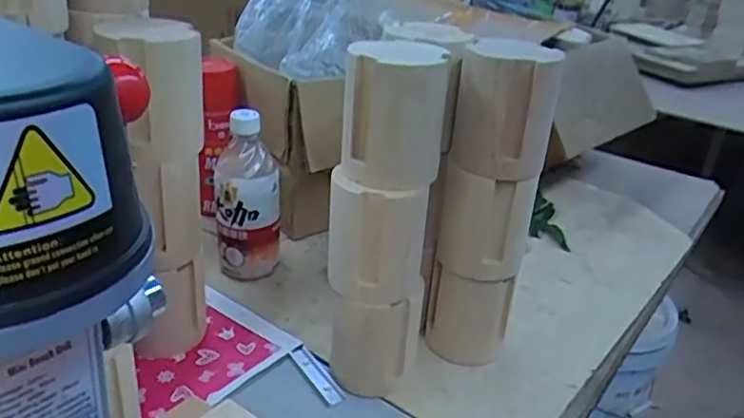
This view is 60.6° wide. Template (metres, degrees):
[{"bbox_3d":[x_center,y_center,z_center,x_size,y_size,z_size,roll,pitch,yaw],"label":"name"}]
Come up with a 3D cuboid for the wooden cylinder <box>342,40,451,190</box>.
[{"bbox_3d":[0.017,-0.074,0.489,0.078,0.098,0.064,6,27,0],"label":"wooden cylinder"}]

